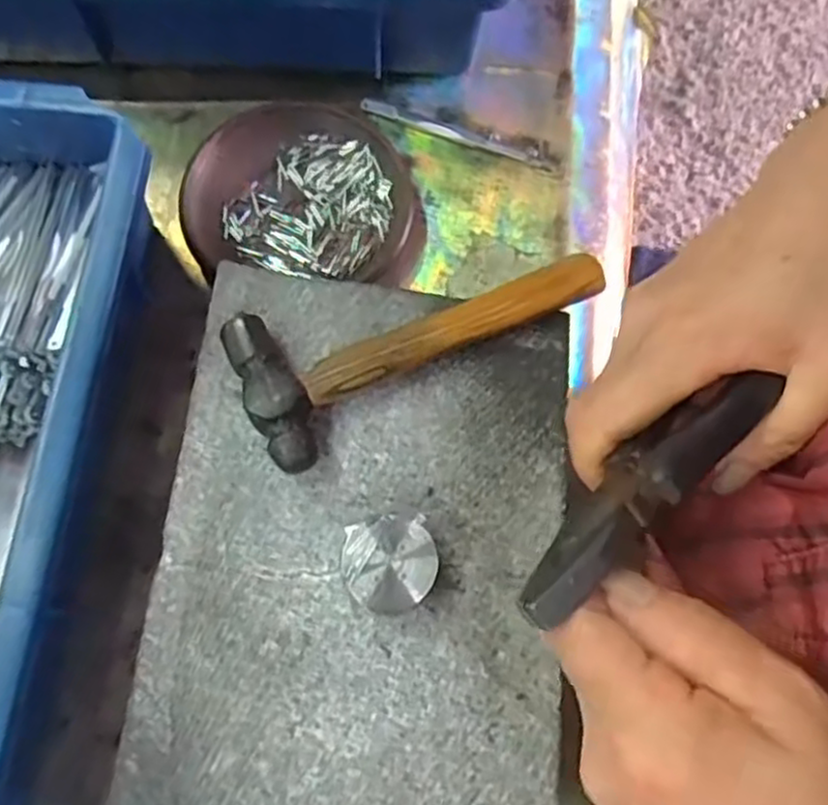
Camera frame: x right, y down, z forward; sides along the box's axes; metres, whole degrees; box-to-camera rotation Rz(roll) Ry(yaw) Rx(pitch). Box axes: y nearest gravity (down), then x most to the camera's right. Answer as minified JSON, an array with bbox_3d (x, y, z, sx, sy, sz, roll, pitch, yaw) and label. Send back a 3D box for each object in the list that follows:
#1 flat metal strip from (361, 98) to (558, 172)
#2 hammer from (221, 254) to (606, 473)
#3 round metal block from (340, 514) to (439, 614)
[{"bbox_3d":[0.024,-0.147,0.404,0.111,0.004,0.007,20,73,4],"label":"flat metal strip"},{"bbox_3d":[-0.001,-0.036,0.296,0.149,0.021,0.064,-32,76,-11],"label":"hammer"},{"bbox_3d":[-0.009,0.058,0.264,0.032,0.021,0.032,1,72,-2],"label":"round metal block"}]

